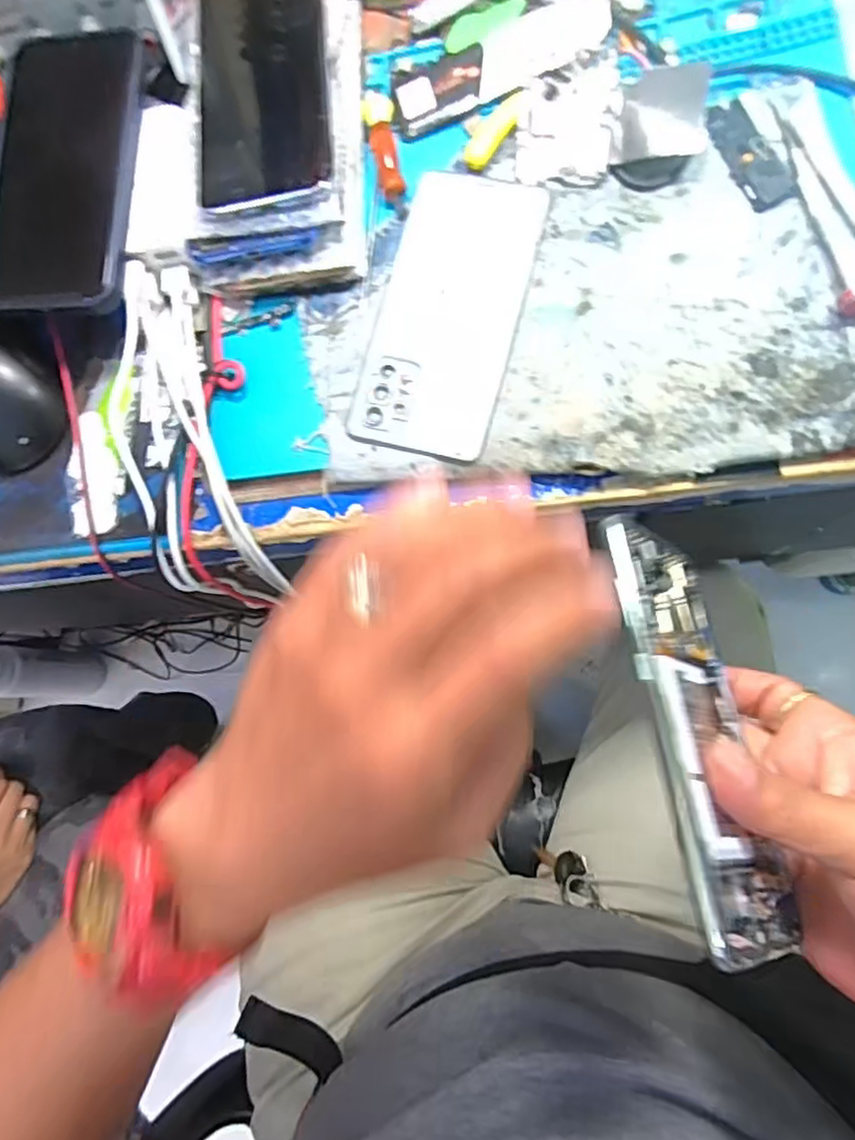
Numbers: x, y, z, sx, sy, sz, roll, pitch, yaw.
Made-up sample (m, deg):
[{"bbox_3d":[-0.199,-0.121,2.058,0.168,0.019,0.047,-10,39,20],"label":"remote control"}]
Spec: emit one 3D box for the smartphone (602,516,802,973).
[{"bbox_3d":[0.103,0.057,0.247,0.008,0.072,0.155,-28,55,37],"label":"smartphone"}]

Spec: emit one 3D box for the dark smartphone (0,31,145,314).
[{"bbox_3d":[-0.198,-0.214,0.346,0.083,0.014,0.153,1,85,10],"label":"dark smartphone"}]

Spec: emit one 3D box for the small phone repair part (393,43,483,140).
[{"bbox_3d":[0.008,-0.269,0.364,0.053,0.007,0.042,-16,78,6],"label":"small phone repair part"}]

